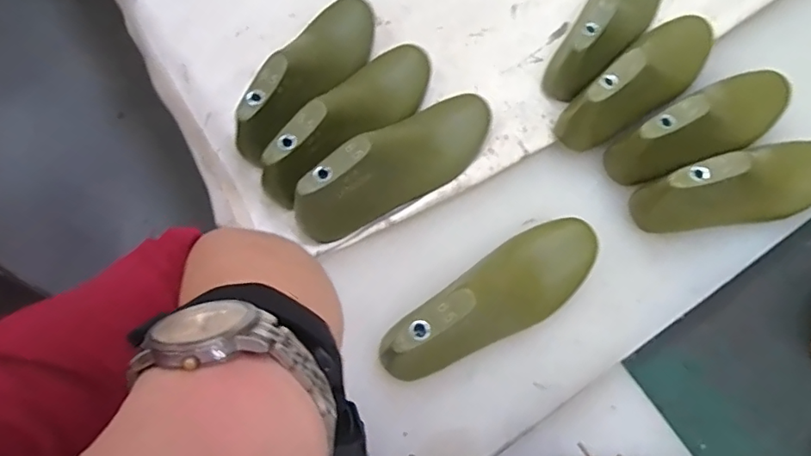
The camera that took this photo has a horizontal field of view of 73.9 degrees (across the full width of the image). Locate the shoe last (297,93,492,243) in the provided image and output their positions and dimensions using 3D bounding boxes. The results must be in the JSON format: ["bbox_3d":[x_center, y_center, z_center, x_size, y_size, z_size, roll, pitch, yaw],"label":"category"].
[{"bbox_3d":[-0.001,-0.068,0.538,0.231,0.082,0.067,-40,74,-17],"label":"shoe last"}]

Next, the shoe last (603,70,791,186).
[{"bbox_3d":[0.327,-0.111,0.577,0.235,0.088,0.070,-29,71,-13],"label":"shoe last"}]

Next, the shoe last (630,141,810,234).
[{"bbox_3d":[0.355,-0.044,0.552,0.225,0.093,0.067,-17,69,-9],"label":"shoe last"}]

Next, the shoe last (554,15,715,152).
[{"bbox_3d":[0.271,-0.170,0.595,0.073,0.085,0.235,43,72,14],"label":"shoe last"}]

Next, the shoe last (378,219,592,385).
[{"bbox_3d":[0.083,0.062,0.491,0.231,0.091,0.074,-31,72,-14],"label":"shoe last"}]

